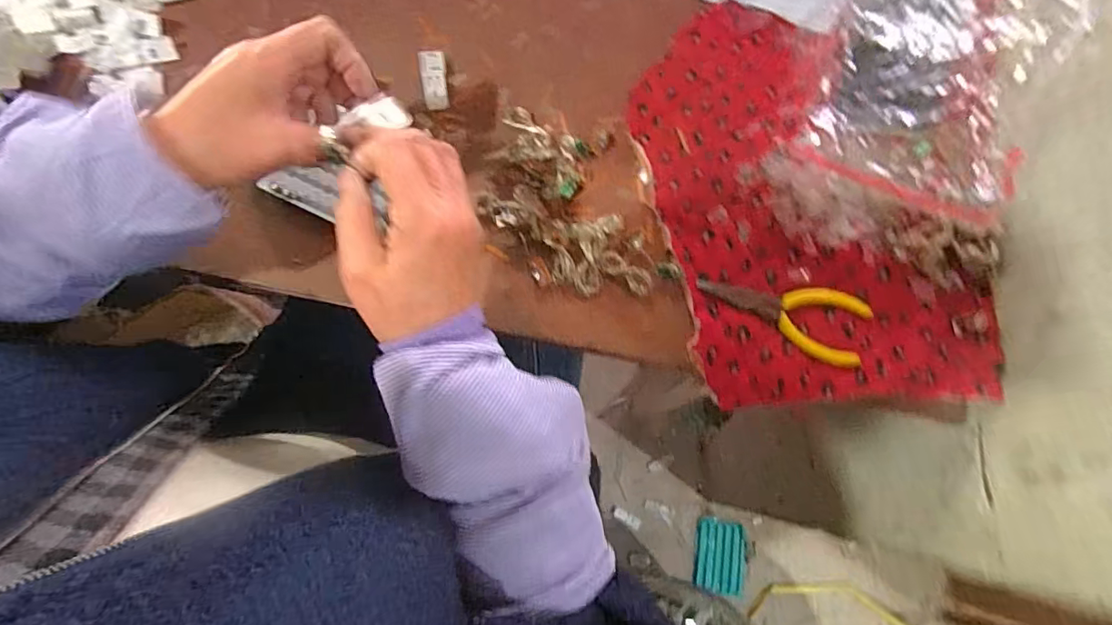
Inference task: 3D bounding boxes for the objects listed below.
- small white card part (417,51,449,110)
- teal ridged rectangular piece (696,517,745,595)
[{"bbox_3d":[-0.106,-0.202,0.456,0.023,0.006,0.055,-9,75,-2],"label":"small white card part"},{"bbox_3d":[0.314,0.469,1.012,0.086,0.020,0.126,9,76,3],"label":"teal ridged rectangular piece"}]

